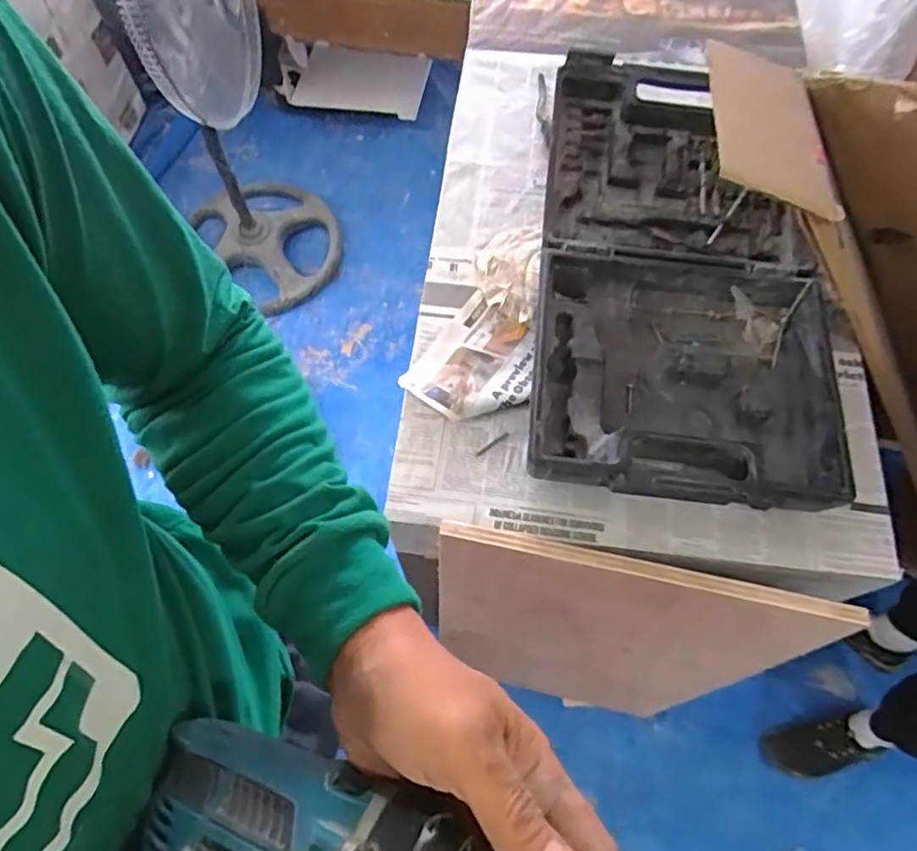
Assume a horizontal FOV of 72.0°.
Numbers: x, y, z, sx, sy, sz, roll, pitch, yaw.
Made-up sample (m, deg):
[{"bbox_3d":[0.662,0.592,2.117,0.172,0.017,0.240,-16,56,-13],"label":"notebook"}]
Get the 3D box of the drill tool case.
[{"bbox_3d":[0.278,-0.193,0.799,0.344,0.101,0.610,5,64,4],"label":"drill tool case"}]

